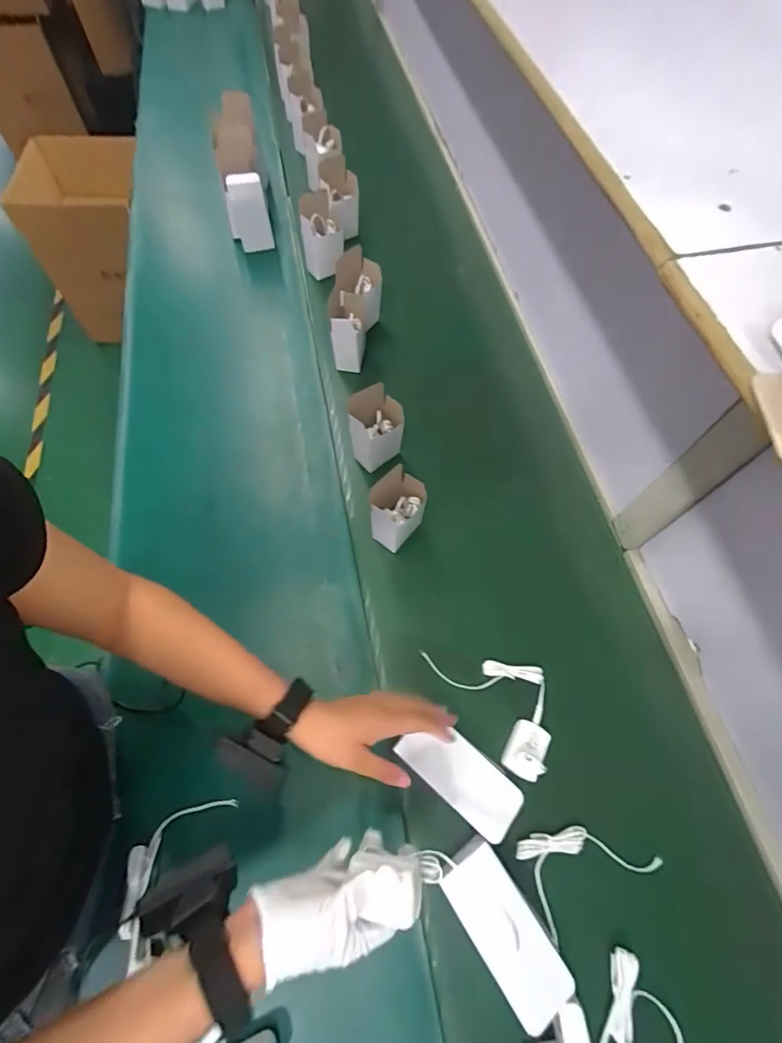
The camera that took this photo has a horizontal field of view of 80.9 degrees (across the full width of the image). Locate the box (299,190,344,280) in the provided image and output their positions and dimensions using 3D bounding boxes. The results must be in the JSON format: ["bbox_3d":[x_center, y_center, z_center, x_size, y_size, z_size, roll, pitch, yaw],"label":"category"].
[{"bbox_3d":[-0.133,-0.552,0.892,0.076,0.139,0.045,-11,65,-8],"label":"box"}]

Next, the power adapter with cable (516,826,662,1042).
[{"bbox_3d":[0.216,0.436,0.473,0.160,0.034,0.195,5,64,0],"label":"power adapter with cable"}]

